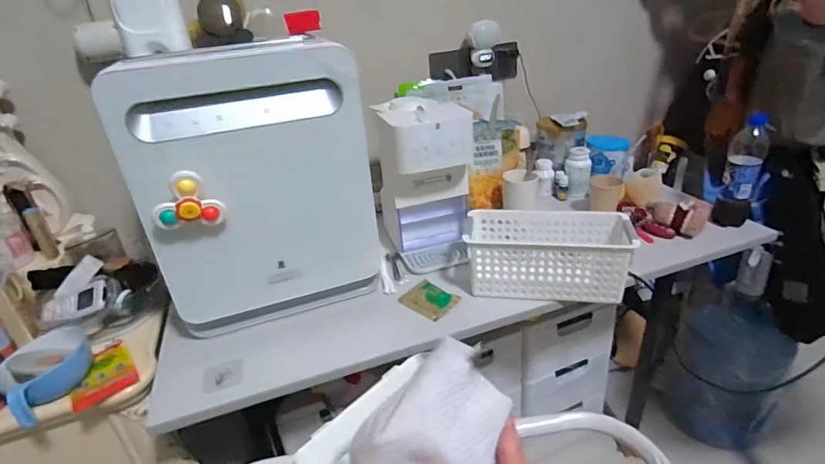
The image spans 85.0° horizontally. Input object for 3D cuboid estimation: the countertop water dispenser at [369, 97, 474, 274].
[{"bbox_3d":[0.023,-0.104,0.926,0.157,0.290,0.217,-13,27,-13],"label":"countertop water dispenser"}]

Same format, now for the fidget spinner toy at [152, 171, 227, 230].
[{"bbox_3d":[-0.309,-0.042,0.619,0.089,0.081,0.035,-23,31,-31],"label":"fidget spinner toy"}]

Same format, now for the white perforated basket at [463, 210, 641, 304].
[{"bbox_3d":[0.237,0.041,0.809,0.263,0.111,0.132,1,27,15],"label":"white perforated basket"}]

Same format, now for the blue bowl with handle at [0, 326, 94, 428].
[{"bbox_3d":[-0.532,0.203,0.658,0.105,0.076,0.119,18,35,40],"label":"blue bowl with handle"}]

